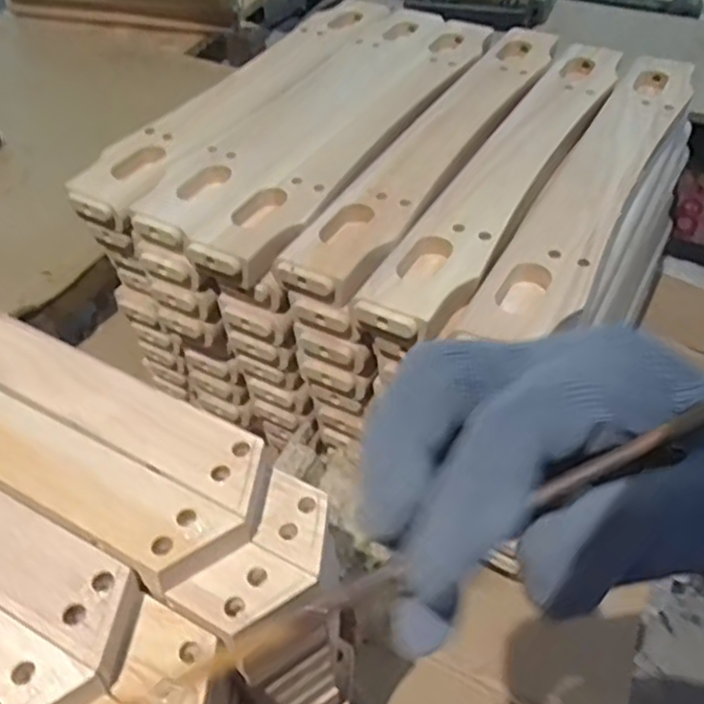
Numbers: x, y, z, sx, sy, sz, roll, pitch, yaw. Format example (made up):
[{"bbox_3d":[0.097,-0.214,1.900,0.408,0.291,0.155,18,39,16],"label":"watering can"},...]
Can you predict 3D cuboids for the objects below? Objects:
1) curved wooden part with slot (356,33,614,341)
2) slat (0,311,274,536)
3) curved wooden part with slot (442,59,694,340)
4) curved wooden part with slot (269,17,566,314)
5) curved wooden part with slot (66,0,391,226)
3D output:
[{"bbox_3d":[0.143,-0.172,0.633,0.075,0.029,0.480,21,51,20],"label":"curved wooden part with slot"},{"bbox_3d":[-0.169,0.017,0.412,0.296,0.012,0.045,23,52,22],"label":"slat"},{"bbox_3d":[0.216,-0.151,0.602,0.070,0.026,0.462,22,51,21],"label":"curved wooden part with slot"},{"bbox_3d":[0.089,-0.211,0.672,0.080,0.026,0.499,21,51,20],"label":"curved wooden part with slot"},{"bbox_3d":[-0.100,-0.288,0.746,0.083,0.025,0.509,20,50,19],"label":"curved wooden part with slot"}]

